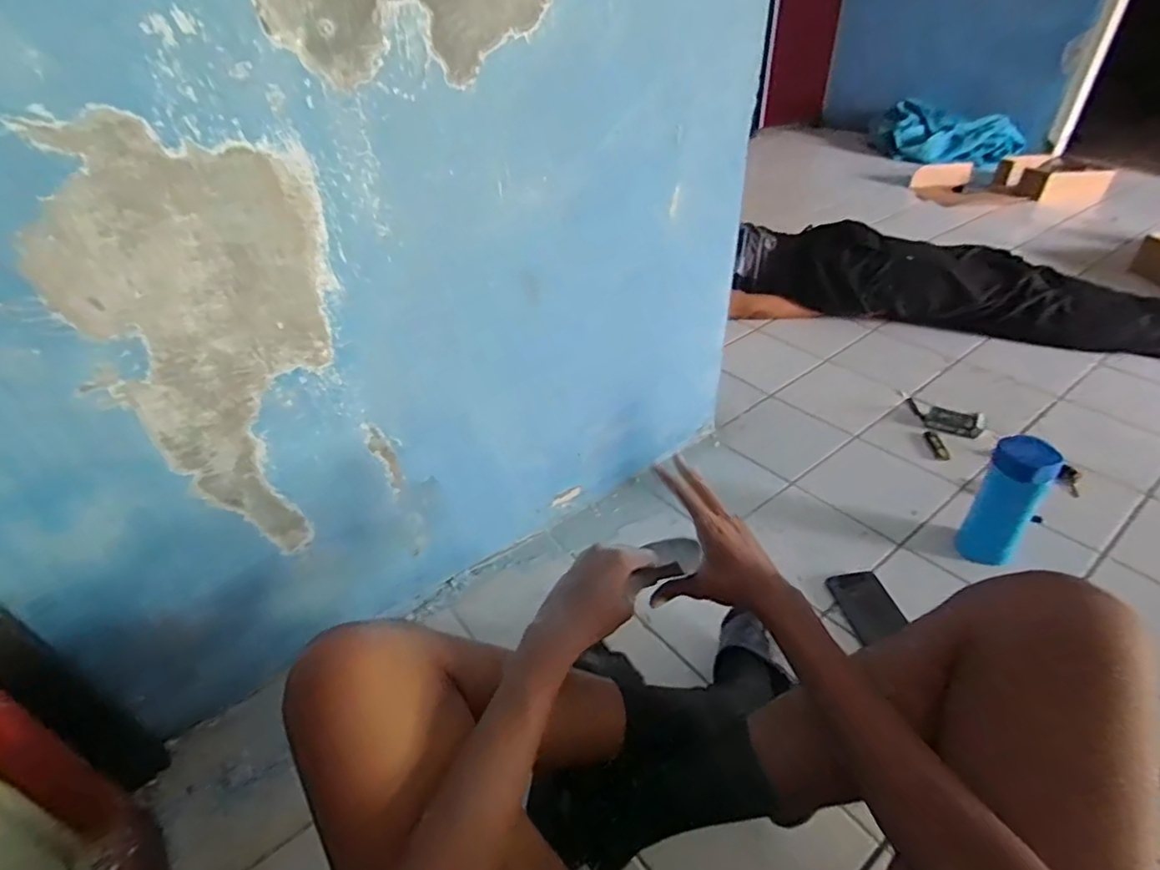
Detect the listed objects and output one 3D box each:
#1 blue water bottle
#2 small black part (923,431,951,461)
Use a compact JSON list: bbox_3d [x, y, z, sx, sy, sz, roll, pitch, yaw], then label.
[{"bbox_3d":[0.614,0.101,0.865,0.072,0.199,0.078,-31,47,-31],"label":"blue water bottle"},{"bbox_3d":[0.671,0.021,1.118,0.027,0.009,0.082,1,38,4],"label":"small black part"}]

